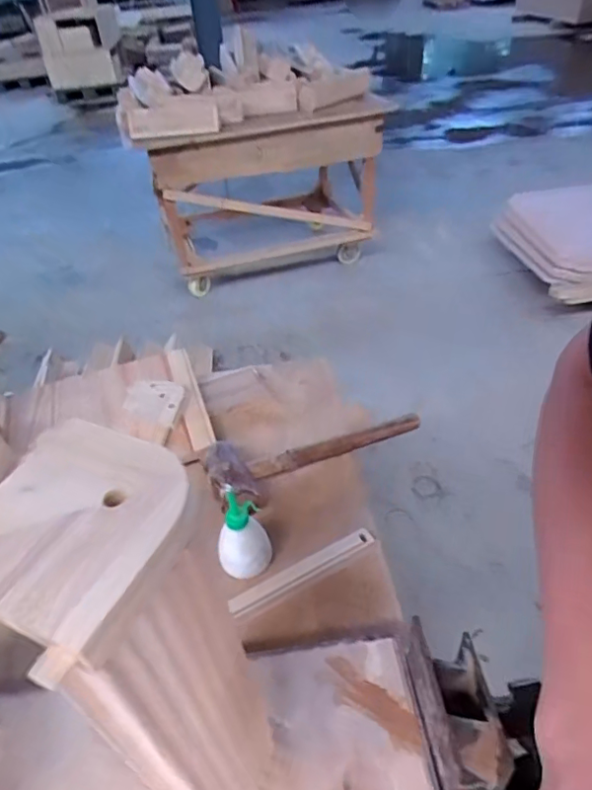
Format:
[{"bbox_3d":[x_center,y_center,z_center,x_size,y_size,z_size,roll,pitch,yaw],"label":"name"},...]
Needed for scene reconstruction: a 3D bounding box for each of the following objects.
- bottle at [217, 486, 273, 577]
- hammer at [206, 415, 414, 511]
[{"bbox_3d":[-0.065,0.174,0.666,0.064,0.129,0.051,-14,41,-9],"label":"bottle"},{"bbox_3d":[0.036,0.080,0.819,0.338,0.034,0.111,-13,41,-24],"label":"hammer"}]

